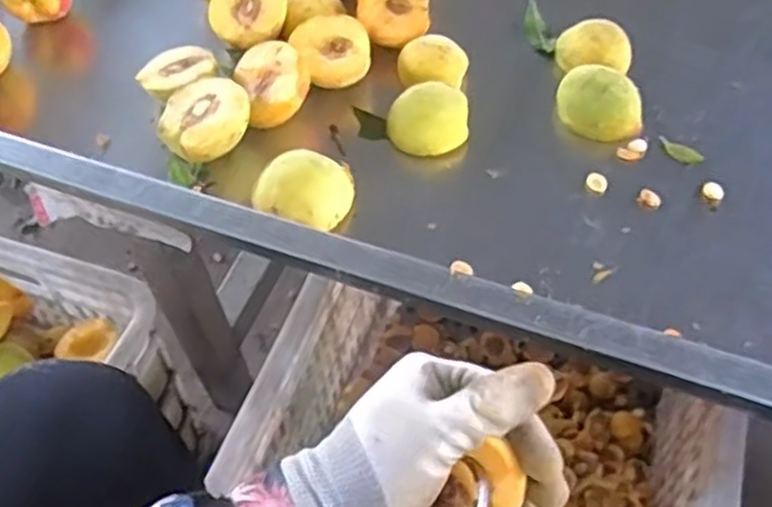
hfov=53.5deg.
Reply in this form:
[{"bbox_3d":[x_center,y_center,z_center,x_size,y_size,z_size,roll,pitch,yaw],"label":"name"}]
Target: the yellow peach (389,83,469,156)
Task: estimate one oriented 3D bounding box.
[{"bbox_3d":[0.031,-0.098,0.553,0.056,0.027,0.047,-1,55,0],"label":"yellow peach"}]

